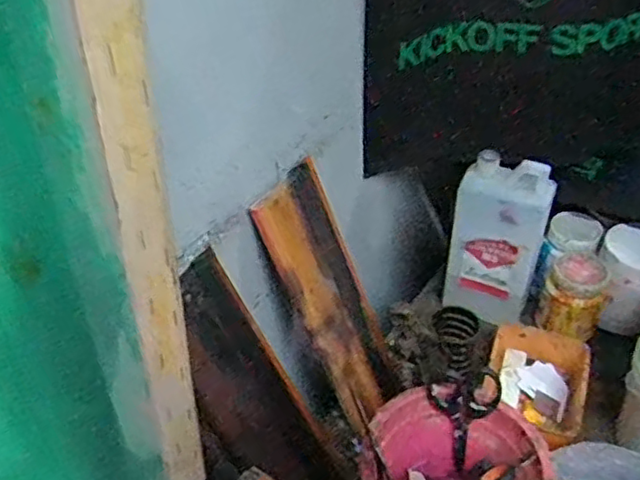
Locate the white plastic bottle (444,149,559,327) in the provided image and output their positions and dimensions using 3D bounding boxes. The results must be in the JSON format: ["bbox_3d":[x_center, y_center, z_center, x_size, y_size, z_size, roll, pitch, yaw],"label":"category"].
[{"bbox_3d":[0.209,-0.001,0.764,0.107,0.197,0.066,16,45,20],"label":"white plastic bottle"}]

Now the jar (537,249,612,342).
[{"bbox_3d":[0.300,0.064,0.774,0.071,0.087,0.070,20,46,23],"label":"jar"}]

